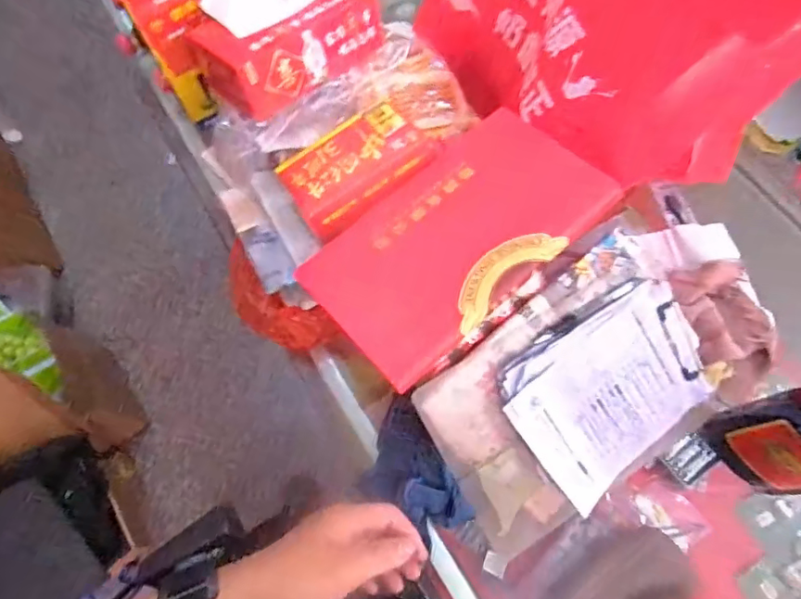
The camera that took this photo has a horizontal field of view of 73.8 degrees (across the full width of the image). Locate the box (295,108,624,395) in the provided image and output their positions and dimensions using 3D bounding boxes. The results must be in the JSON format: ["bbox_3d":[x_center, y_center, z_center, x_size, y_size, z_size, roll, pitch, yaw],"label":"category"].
[{"bbox_3d":[0.063,-0.065,0.550,0.312,0.045,0.172,-42,74,-14],"label":"box"}]

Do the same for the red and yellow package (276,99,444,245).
[{"bbox_3d":[-0.044,-0.151,0.580,0.161,0.044,0.096,-35,72,-12],"label":"red and yellow package"}]

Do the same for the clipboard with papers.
[{"bbox_3d":[0.226,0.091,0.570,0.222,0.010,0.179,-36,103,-10],"label":"clipboard with papers"}]

